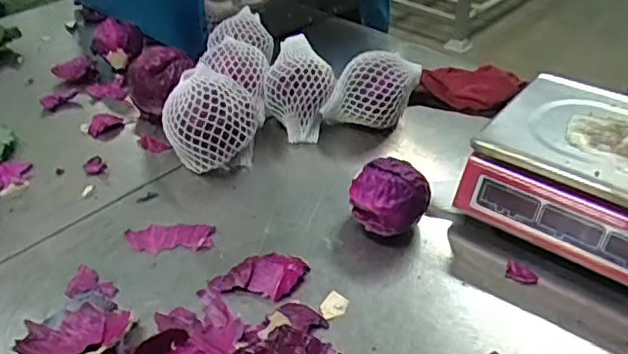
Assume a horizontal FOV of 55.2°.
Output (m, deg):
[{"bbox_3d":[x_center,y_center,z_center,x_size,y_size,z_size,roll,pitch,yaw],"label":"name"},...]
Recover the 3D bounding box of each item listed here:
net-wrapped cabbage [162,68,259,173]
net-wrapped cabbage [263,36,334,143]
[{"bbox_3d":[-0.144,-0.080,0.852,0.132,0.126,0.115,-3,38,-3],"label":"net-wrapped cabbage"},{"bbox_3d":[-0.022,-0.130,0.940,0.104,0.123,0.135,0,38,0],"label":"net-wrapped cabbage"}]

